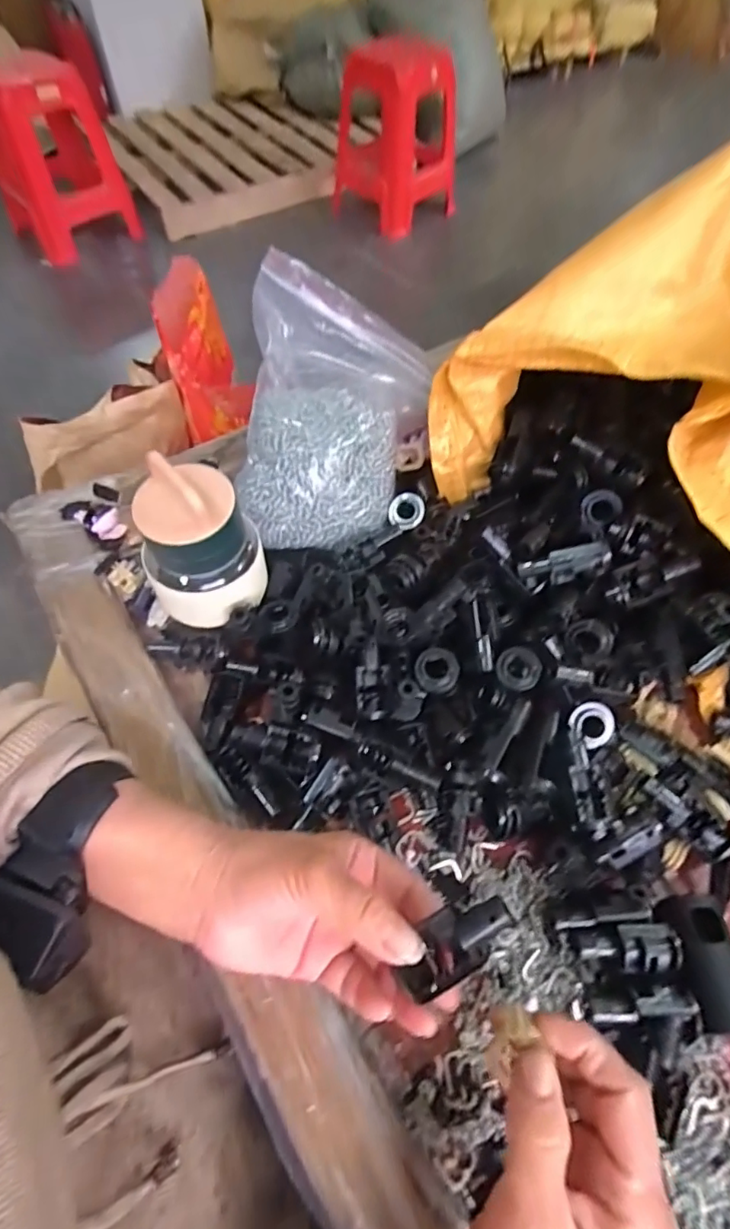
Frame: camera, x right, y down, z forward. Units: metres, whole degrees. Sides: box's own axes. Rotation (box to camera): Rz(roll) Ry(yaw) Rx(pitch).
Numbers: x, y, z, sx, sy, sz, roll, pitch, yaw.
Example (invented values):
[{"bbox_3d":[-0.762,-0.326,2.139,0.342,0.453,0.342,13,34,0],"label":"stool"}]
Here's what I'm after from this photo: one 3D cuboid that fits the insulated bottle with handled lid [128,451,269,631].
[{"bbox_3d":[-0.106,-0.043,0.345,0.071,0.111,0.062,-21,61,-13],"label":"insulated bottle with handled lid"}]

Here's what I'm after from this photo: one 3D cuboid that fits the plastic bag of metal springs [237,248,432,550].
[{"bbox_3d":[-0.023,-0.147,0.396,0.133,0.118,0.151,6,58,3],"label":"plastic bag of metal springs"}]

